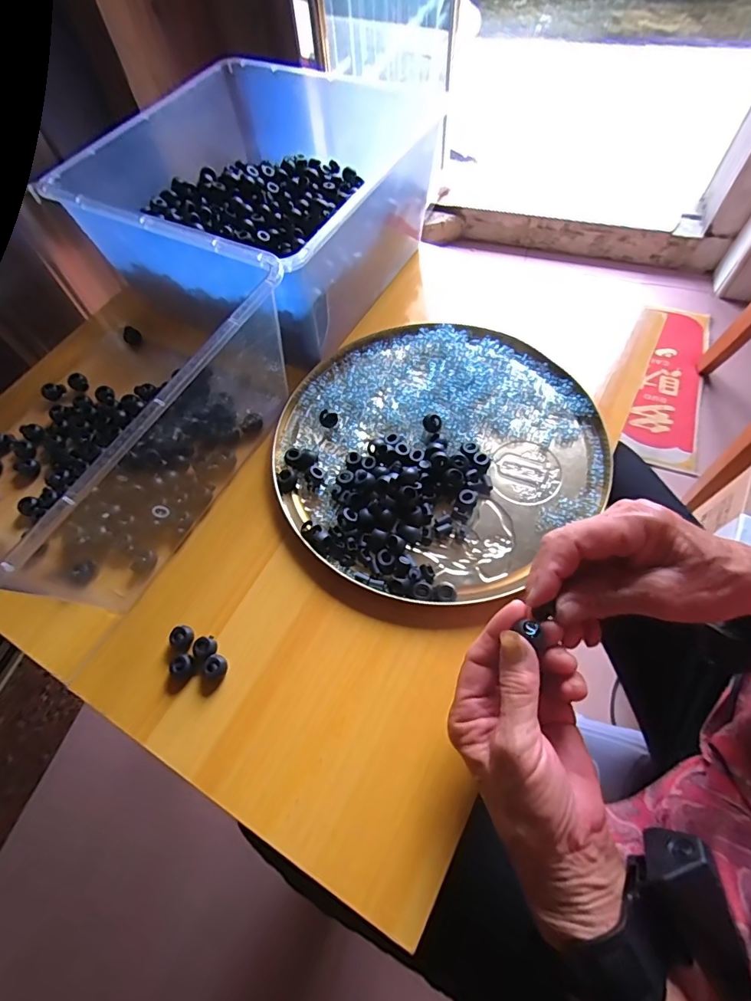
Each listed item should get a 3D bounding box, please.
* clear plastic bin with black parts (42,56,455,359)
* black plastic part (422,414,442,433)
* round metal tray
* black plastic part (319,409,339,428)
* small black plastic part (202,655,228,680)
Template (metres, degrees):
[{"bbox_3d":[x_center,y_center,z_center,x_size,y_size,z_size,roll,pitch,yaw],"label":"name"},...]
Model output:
[{"bbox_3d":[-0.115,-0.321,0.491,0.287,0.124,0.306,25,66,16],"label":"clear plastic bin with black parts"},{"bbox_3d":[0.052,-0.071,0.423,0.017,0.011,0.013,6,62,7],"label":"black plastic part"},{"bbox_3d":[0.050,-0.057,0.423,0.284,0.023,0.277,-2,62,3],"label":"round metal tray"},{"bbox_3d":[-0.044,-0.077,0.435,0.018,0.014,0.011,-9,62,-1],"label":"black plastic part"},{"bbox_3d":[-0.121,0.125,0.346,0.016,0.013,0.016,-2,62,3],"label":"small black plastic part"}]

